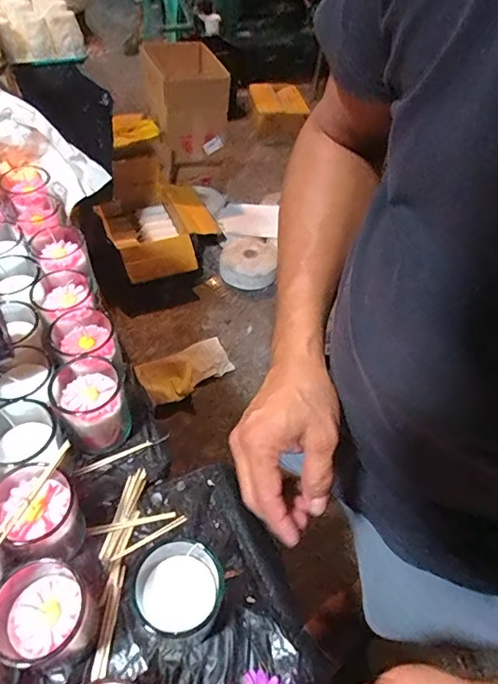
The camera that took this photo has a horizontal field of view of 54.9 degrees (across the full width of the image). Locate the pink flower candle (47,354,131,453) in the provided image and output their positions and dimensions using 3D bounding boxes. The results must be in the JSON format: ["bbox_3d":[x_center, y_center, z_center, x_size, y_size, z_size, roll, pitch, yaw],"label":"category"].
[{"bbox_3d":[-0.173,0.070,0.531,0.069,0.087,0.072,-26,57,-25],"label":"pink flower candle"}]

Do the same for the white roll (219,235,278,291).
[{"bbox_3d":[-0.003,-0.306,1.841,0.213,0.106,0.210,3,49,-3],"label":"white roll"}]

